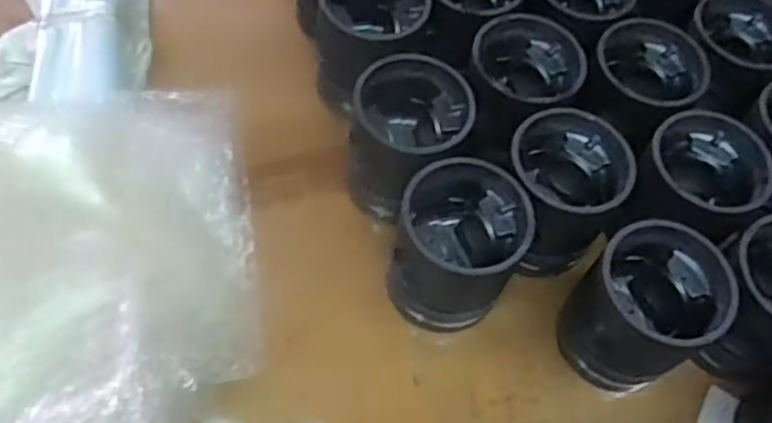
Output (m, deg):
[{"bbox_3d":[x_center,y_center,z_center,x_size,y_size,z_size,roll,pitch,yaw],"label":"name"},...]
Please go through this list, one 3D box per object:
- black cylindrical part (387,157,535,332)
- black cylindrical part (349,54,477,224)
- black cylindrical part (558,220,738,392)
[{"bbox_3d":[0.053,0.028,0.534,0.085,0.109,0.087,3,61,-6],"label":"black cylindrical part"},{"bbox_3d":[0.017,-0.051,0.579,0.092,0.109,0.098,2,63,-3],"label":"black cylindrical part"},{"bbox_3d":[0.183,0.072,0.519,0.091,0.109,0.087,3,61,-6],"label":"black cylindrical part"}]

